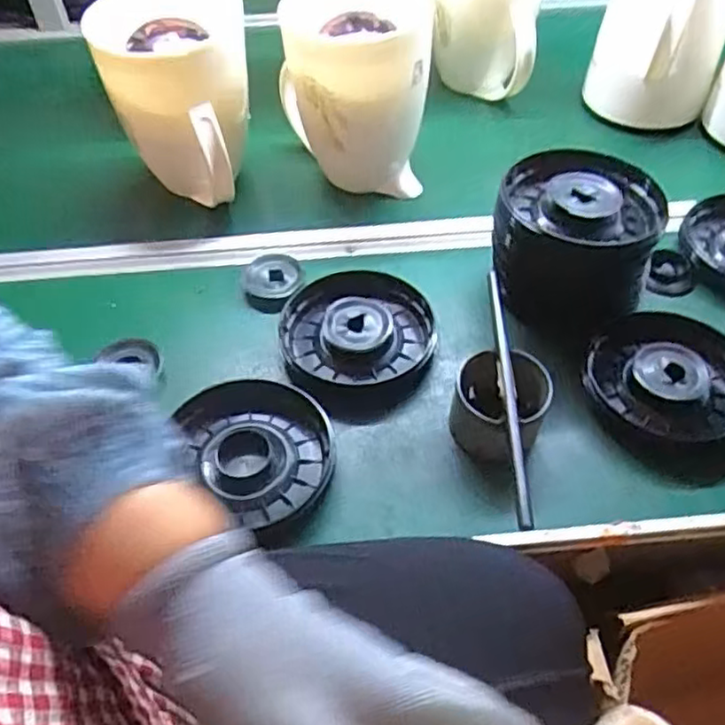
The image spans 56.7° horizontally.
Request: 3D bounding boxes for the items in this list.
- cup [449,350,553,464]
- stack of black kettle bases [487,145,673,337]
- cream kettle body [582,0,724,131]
[{"bbox_3d":[0.110,0.035,0.544,0.073,0.061,0.073,-1,49,1],"label":"cup"},{"bbox_3d":[0.191,-0.109,0.614,0.141,0.114,0.125,8,50,8],"label":"stack of black kettle bases"},{"bbox_3d":[0.343,-0.385,0.780,0.139,0.197,0.115,28,55,23],"label":"cream kettle body"}]

